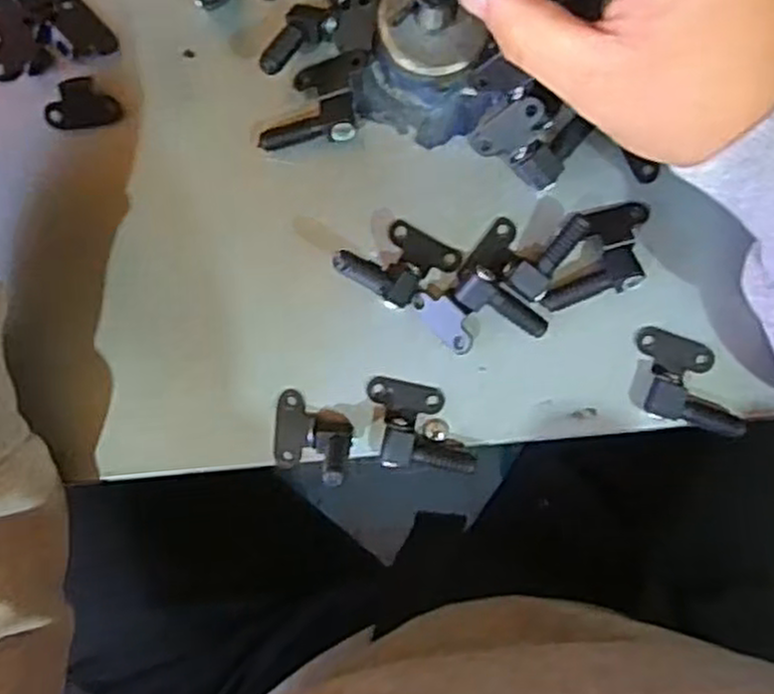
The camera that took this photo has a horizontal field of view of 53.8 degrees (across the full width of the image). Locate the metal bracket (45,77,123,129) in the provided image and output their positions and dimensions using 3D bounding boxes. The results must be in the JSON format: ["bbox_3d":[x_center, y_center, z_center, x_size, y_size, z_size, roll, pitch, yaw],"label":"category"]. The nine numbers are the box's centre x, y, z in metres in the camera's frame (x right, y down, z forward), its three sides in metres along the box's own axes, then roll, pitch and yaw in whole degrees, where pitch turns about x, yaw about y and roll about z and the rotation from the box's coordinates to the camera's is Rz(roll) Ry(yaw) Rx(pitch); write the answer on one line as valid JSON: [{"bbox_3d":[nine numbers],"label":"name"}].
[{"bbox_3d":[-0.116,-0.093,0.288,0.028,0.006,0.017,-6,91,1],"label":"metal bracket"}]

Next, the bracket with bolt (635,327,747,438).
[{"bbox_3d":[0.112,0.013,0.281,0.045,0.010,0.030,20,91,1],"label":"bracket with bolt"}]

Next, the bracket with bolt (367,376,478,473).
[{"bbox_3d":[0.013,0.029,0.286,0.041,0.009,0.032,4,91,1],"label":"bracket with bolt"}]

